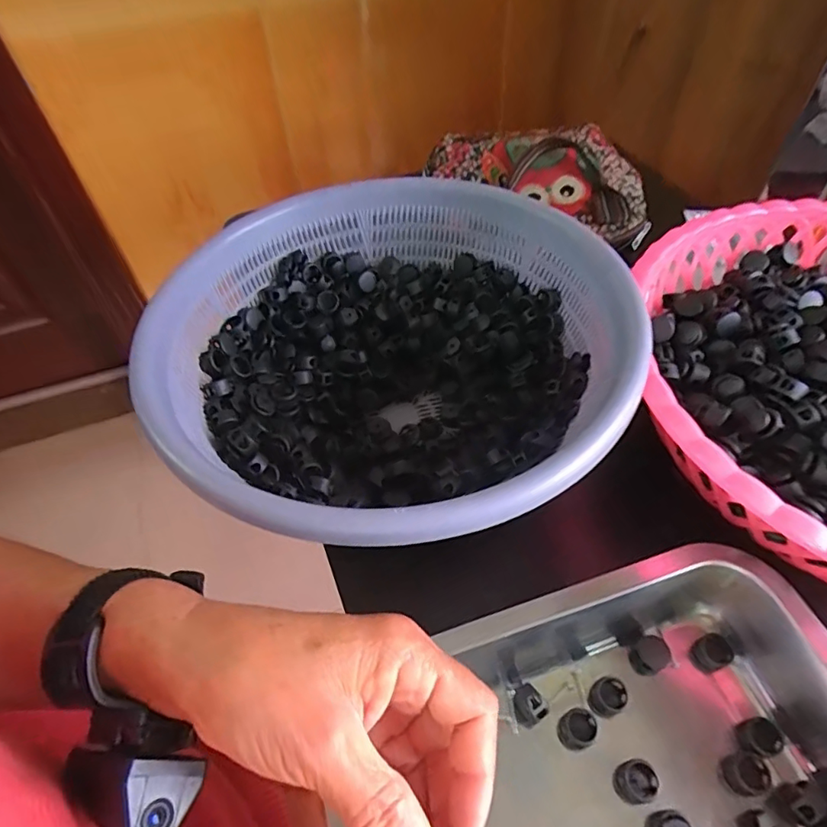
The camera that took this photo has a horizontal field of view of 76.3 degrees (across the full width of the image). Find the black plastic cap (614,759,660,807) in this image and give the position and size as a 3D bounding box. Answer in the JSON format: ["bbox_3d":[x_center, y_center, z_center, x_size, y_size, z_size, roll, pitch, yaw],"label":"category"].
[{"bbox_3d":[0.106,0.176,0.252,0.018,0.013,0.017,-1,52,2],"label":"black plastic cap"}]

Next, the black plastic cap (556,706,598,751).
[{"bbox_3d":[0.082,0.159,0.265,0.019,0.013,0.017,-19,54,-12],"label":"black plastic cap"}]

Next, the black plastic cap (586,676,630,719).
[{"bbox_3d":[0.101,0.147,0.274,0.020,0.014,0.016,-25,55,-16],"label":"black plastic cap"}]

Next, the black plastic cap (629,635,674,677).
[{"bbox_3d":[0.129,0.131,0.285,0.021,0.015,0.017,-30,56,-19],"label":"black plastic cap"}]

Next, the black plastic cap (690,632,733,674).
[{"bbox_3d":[0.161,0.130,0.286,0.018,0.014,0.016,-25,55,-16],"label":"black plastic cap"}]

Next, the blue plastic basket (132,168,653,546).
[{"bbox_3d":[-0.008,-0.030,0.344,0.272,0.102,0.269,-1,52,2],"label":"blue plastic basket"}]

